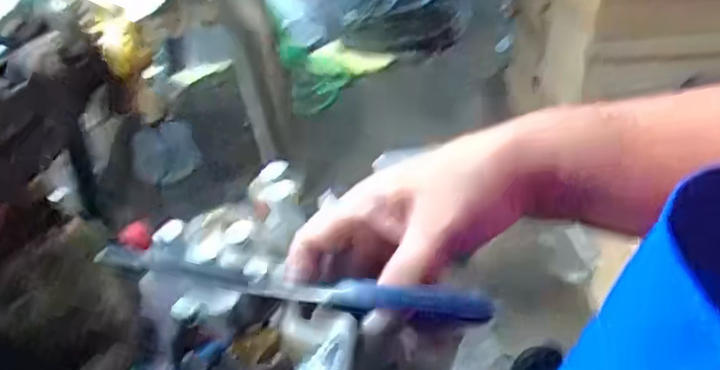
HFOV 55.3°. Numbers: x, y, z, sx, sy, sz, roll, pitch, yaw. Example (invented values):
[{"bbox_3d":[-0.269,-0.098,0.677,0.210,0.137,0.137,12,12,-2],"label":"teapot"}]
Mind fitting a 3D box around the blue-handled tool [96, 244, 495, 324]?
[{"bbox_3d":[-0.029,0.047,0.321,0.183,0.019,0.007,8,38,-1],"label":"blue-handled tool"}]

